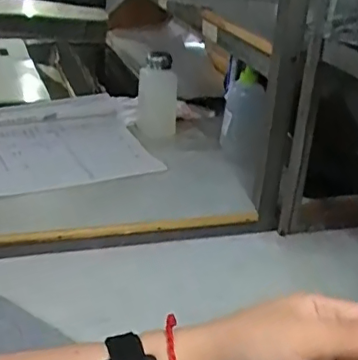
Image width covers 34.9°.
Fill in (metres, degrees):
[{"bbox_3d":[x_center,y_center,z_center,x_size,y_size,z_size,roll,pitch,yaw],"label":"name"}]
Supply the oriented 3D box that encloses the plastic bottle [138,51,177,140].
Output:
[{"bbox_3d":[-0.033,-0.135,0.891,0.060,0.133,0.056,5,26,-4],"label":"plastic bottle"}]

